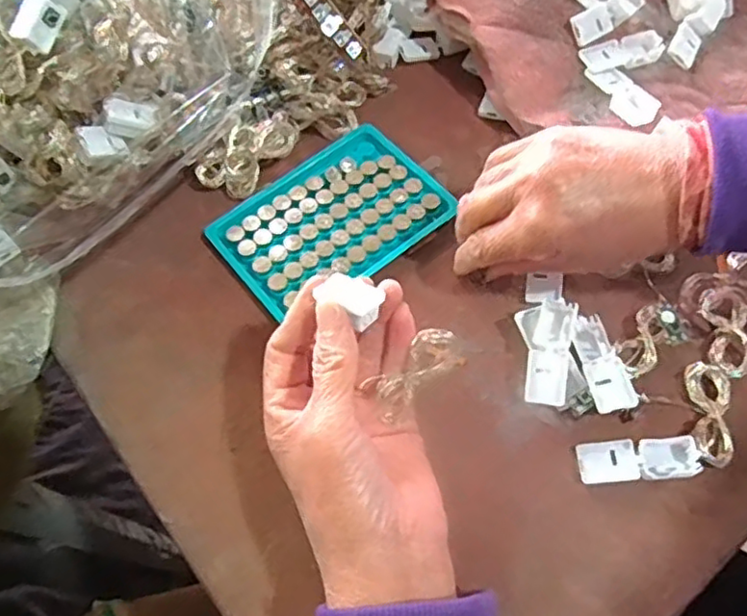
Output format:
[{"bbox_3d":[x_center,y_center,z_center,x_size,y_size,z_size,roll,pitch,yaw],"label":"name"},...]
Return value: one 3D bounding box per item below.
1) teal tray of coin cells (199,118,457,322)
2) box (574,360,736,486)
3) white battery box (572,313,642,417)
[{"bbox_3d":[-0.027,-0.056,0.399,0.130,0.010,0.094,-35,66,-13],"label":"teal tray of coin cells"},{"bbox_3d":[0.148,0.065,0.322,0.090,0.009,0.043,-32,66,-11],"label":"box"},{"bbox_3d":[0.118,0.028,0.334,0.021,0.012,0.058,-4,44,-1],"label":"white battery box"}]

